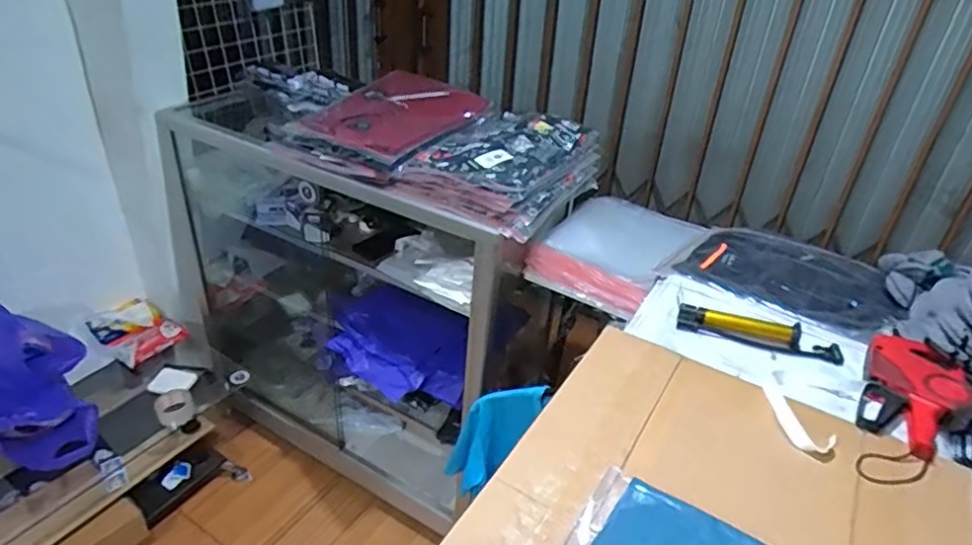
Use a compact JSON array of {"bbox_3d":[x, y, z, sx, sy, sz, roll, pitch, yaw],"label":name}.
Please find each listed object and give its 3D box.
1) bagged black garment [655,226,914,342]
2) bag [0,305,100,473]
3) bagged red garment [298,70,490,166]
[{"bbox_3d":[0.551,0.012,1.135,0.282,0.052,0.386,-25,43,-36],"label":"bagged black garment"},{"bbox_3d":[-1.098,0.260,1.414,0.269,0.354,0.308,-26,44,-36],"label":"bag"},{"bbox_3d":[-0.206,-0.354,1.325,0.290,0.054,0.408,20,37,23],"label":"bagged red garment"}]

